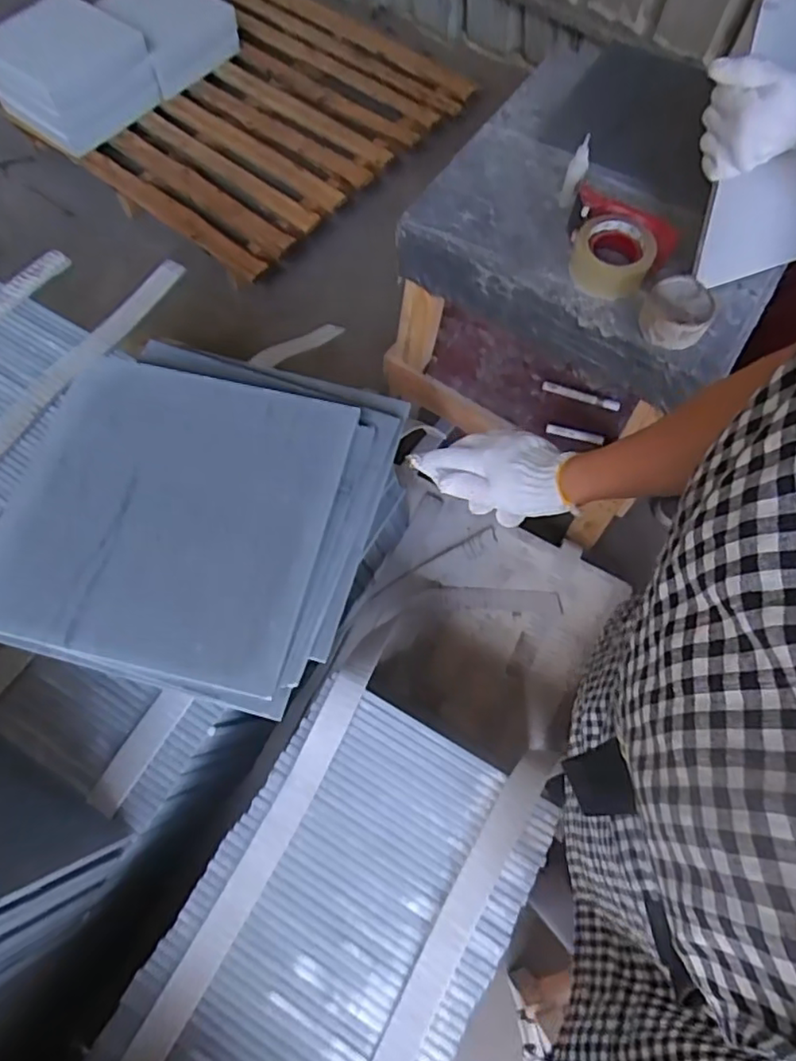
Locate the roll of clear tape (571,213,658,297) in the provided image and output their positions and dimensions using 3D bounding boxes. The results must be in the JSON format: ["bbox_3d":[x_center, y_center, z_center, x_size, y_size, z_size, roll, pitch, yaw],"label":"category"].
[{"bbox_3d":[0.286,-0.369,0.822,0.099,0.046,0.099,1,67,-1],"label":"roll of clear tape"}]

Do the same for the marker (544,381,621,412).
[{"bbox_3d":[0.337,-0.249,1.127,0.143,0.010,0.021,17,67,6],"label":"marker"}]

